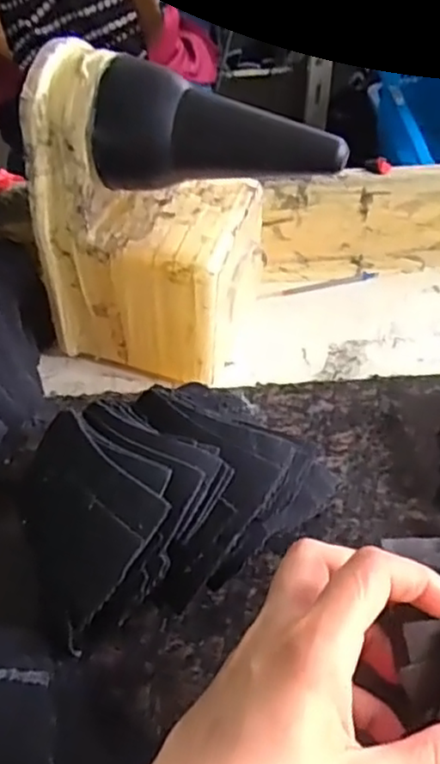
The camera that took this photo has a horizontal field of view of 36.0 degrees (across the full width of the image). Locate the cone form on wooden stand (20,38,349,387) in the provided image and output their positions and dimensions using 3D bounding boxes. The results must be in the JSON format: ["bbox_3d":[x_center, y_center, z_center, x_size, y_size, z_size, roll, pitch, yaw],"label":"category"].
[{"bbox_3d":[-0.021,-0.093,0.437,0.181,0.208,0.084,9,49,12],"label":"cone form on wooden stand"}]

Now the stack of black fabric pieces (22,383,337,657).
[{"bbox_3d":[-0.030,0.055,0.354,0.160,0.079,0.111,-29,53,-21],"label":"stack of black fabric pieces"}]

